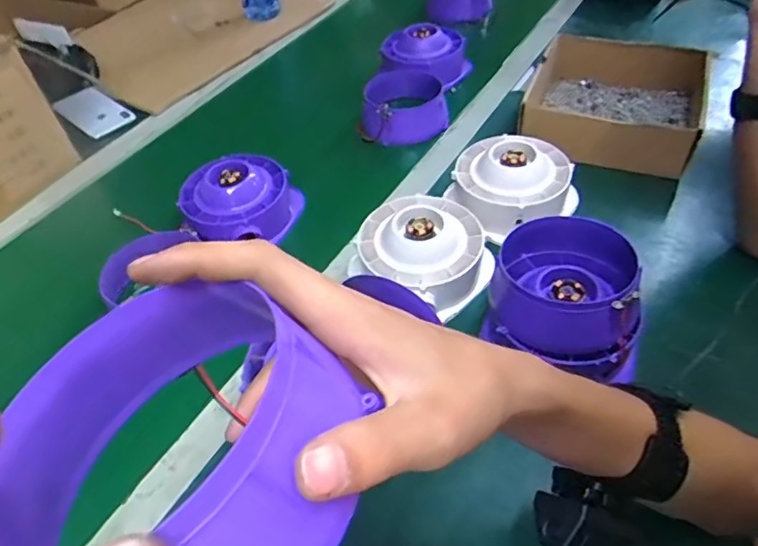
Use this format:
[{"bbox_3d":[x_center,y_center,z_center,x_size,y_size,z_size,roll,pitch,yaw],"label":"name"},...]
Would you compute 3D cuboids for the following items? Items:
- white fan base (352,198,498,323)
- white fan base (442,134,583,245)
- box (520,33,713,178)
[{"bbox_3d":[0.047,-0.024,0.578,0.134,0.067,0.118,21,54,24],"label":"white fan base"},{"bbox_3d":[0.153,-0.105,0.636,0.131,0.069,0.123,31,58,30],"label":"white fan base"},{"bbox_3d":[0.310,-0.233,0.734,0.215,0.083,0.218,18,52,21],"label":"box"}]

